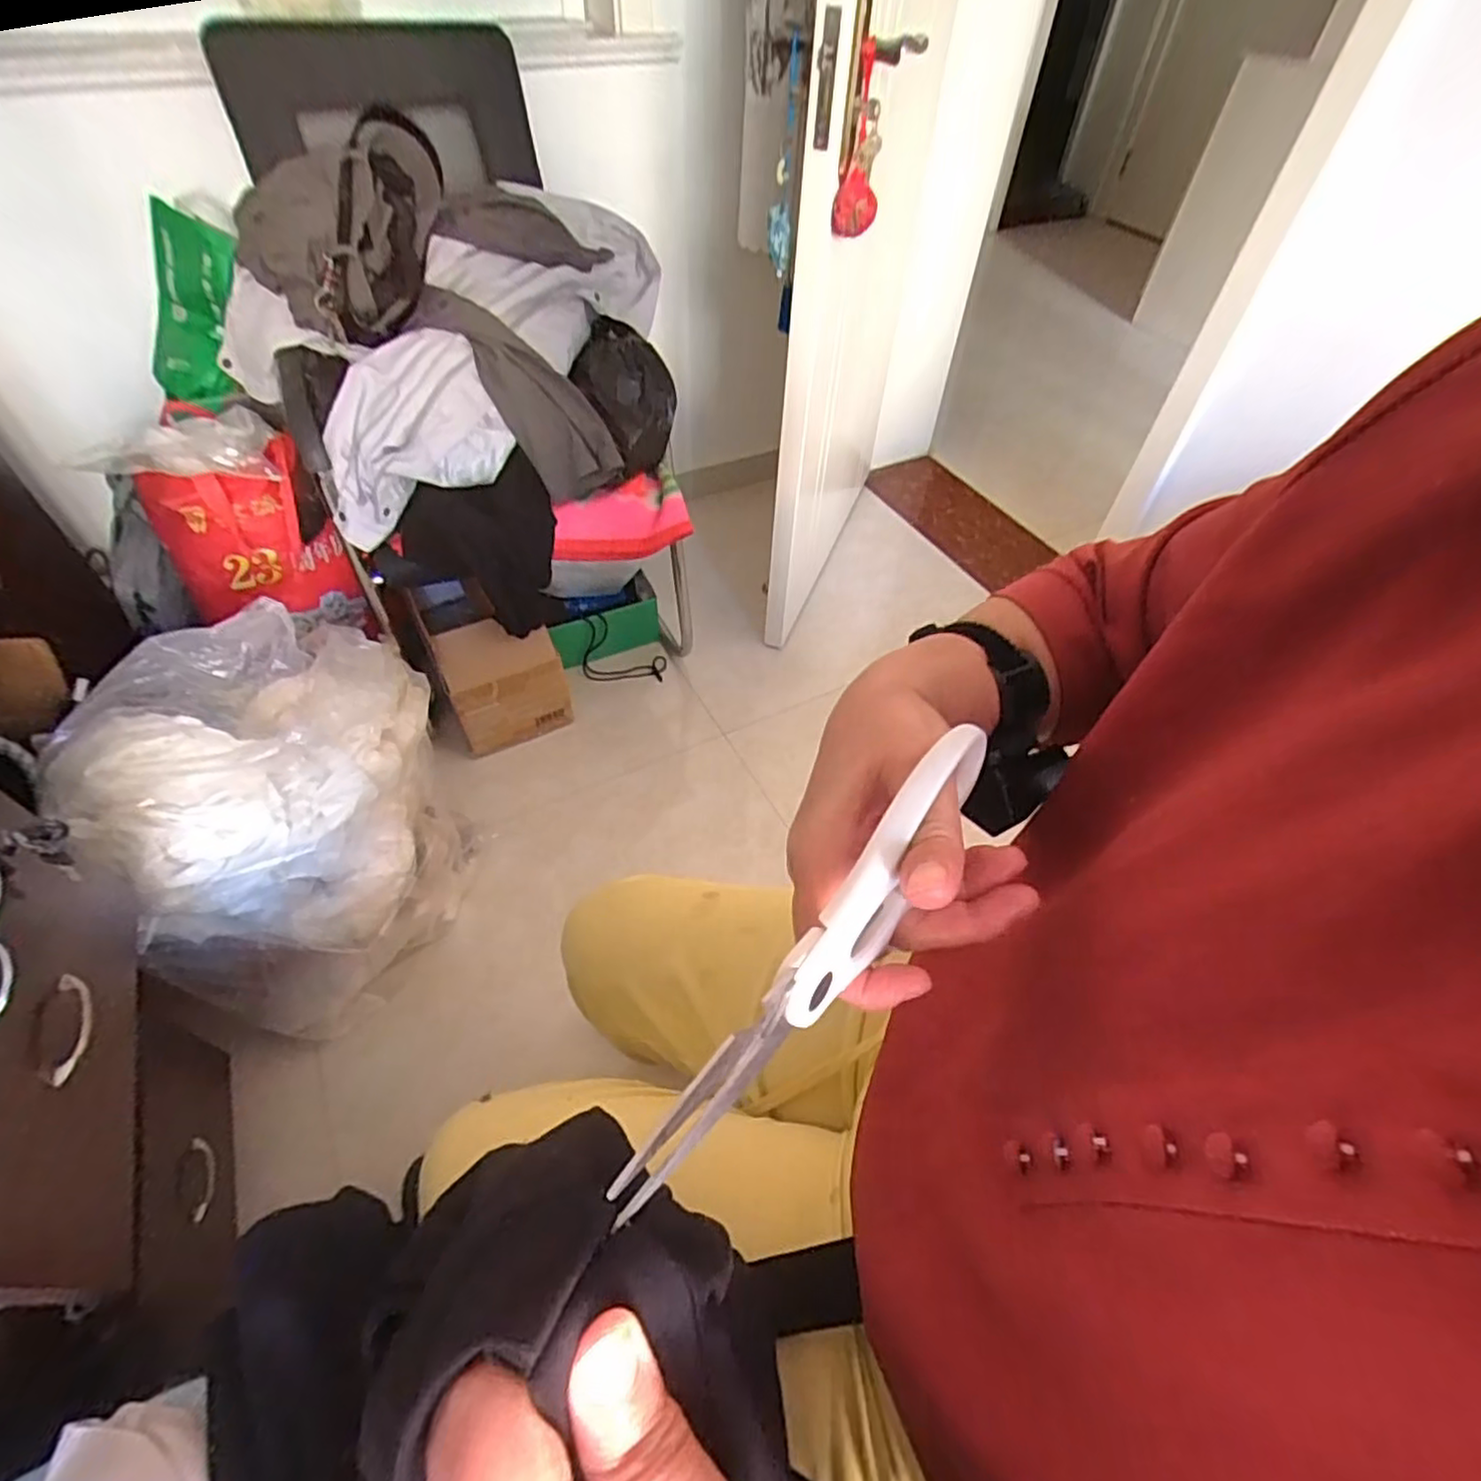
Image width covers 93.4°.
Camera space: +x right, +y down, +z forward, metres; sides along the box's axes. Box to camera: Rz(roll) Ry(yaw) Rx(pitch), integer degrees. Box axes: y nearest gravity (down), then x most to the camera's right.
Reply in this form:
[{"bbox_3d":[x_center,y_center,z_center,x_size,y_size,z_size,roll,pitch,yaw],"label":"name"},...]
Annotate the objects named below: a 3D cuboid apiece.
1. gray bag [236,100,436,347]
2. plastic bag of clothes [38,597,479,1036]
[{"bbox_3d":[-0.515,-0.670,0.908,0.253,0.210,0.164,-19,54,-18],"label":"gray bag"},{"bbox_3d":[-0.579,0.110,0.934,0.325,0.500,0.372,-11,52,-12],"label":"plastic bag of clothes"}]

